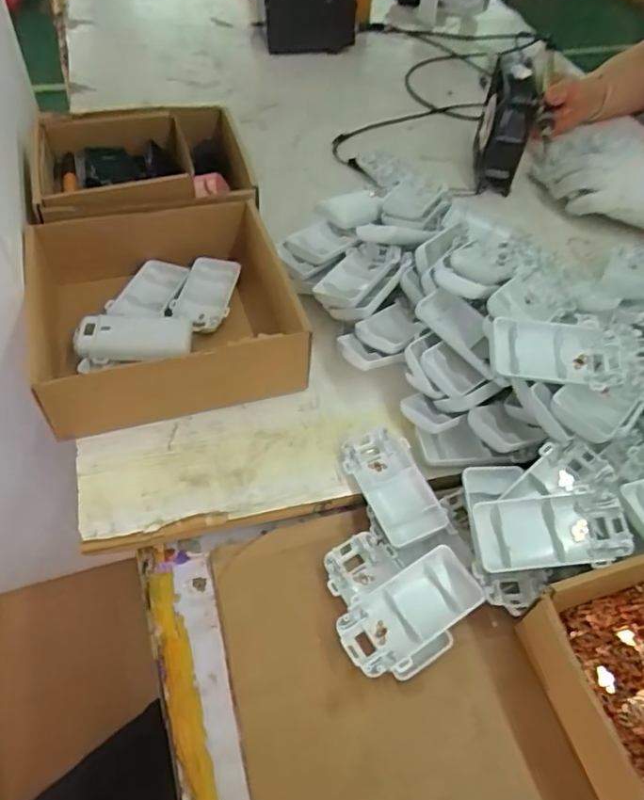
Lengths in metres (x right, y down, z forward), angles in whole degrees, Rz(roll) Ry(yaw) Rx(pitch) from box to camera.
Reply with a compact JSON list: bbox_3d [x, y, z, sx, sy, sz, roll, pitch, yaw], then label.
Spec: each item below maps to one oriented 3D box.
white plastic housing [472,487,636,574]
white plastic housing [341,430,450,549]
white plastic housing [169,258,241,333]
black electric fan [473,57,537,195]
[{"bbox_3d":[0.150,0.087,0.389,0.094,0.013,0.048,-9,62,1],"label":"white plastic housing"},{"bbox_3d":[0.053,0.065,0.446,0.048,0.017,0.093,-27,55,-5],"label":"white plastic housing"},{"bbox_3d":[-0.110,-0.101,0.560,0.050,0.009,0.092,8,51,2],"label":"white plastic housing"},{"bbox_3d":[0.216,-0.325,0.703,0.049,0.119,0.101,10,51,4],"label":"black electric fan"}]

